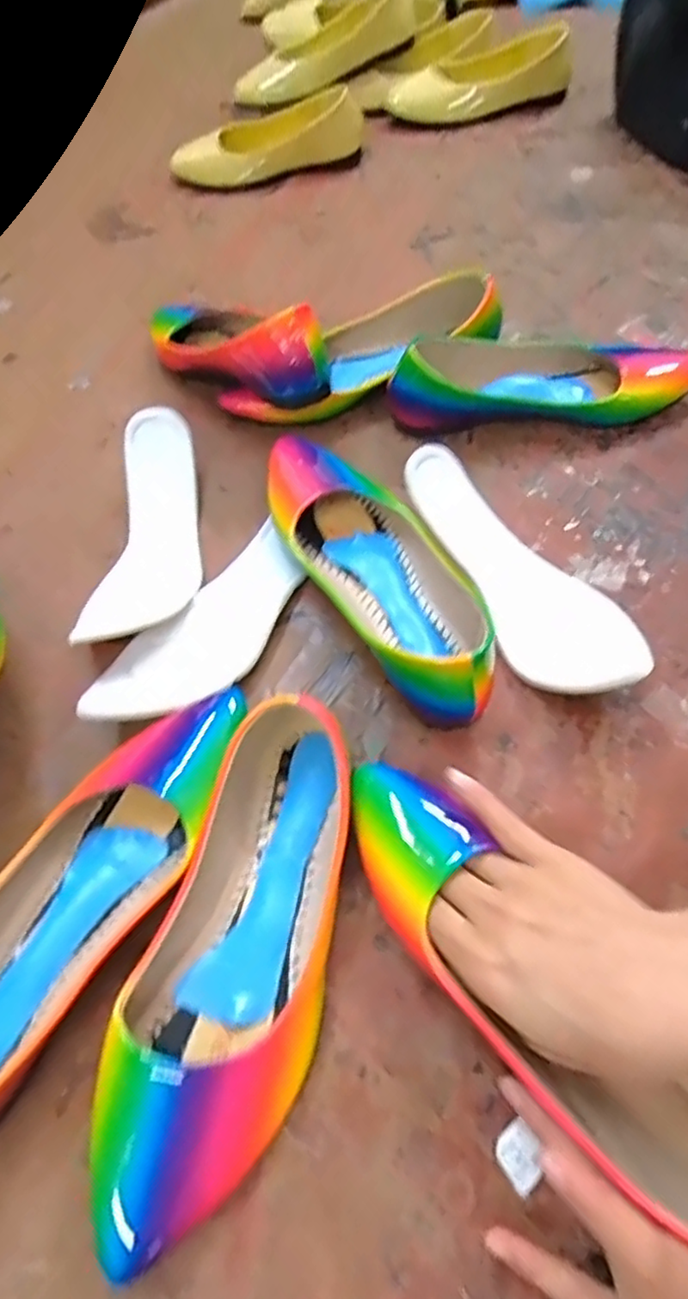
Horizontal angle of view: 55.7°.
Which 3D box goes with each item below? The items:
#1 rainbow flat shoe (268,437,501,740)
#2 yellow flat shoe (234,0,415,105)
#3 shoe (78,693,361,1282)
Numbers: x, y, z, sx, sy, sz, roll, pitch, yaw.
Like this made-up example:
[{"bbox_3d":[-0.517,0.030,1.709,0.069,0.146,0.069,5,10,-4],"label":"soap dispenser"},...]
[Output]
[{"bbox_3d":[0.023,-0.061,0.431,0.094,0.055,0.251,-27,60,-13],"label":"rainbow flat shoe"},{"bbox_3d":[-0.028,-0.781,0.854,0.243,0.059,0.082,-11,57,20],"label":"yellow flat shoe"},{"bbox_3d":[-0.051,0.140,0.313,0.085,0.062,0.248,10,59,10],"label":"shoe"}]

